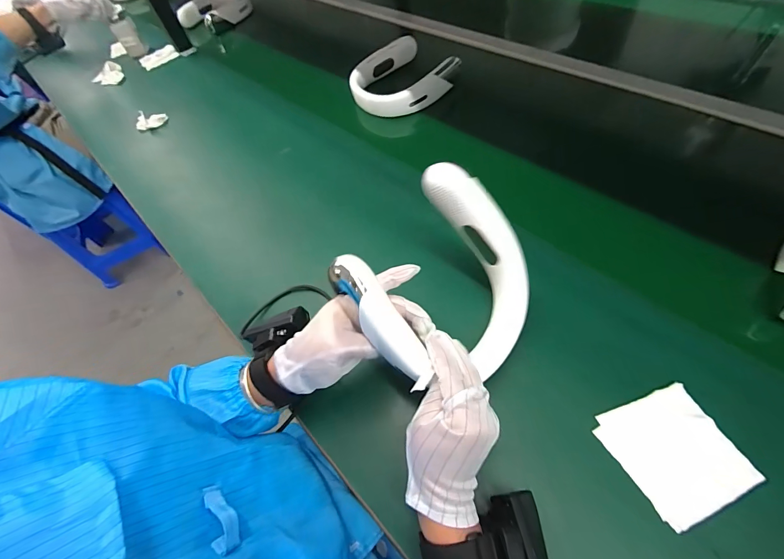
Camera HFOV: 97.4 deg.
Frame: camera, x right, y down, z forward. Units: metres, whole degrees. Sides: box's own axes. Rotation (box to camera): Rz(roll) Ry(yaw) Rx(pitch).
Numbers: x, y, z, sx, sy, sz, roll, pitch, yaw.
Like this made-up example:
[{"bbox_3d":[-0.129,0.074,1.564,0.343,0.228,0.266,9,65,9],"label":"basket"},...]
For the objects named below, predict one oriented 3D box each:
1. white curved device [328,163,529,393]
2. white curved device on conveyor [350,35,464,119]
[{"bbox_3d":[0.062,0.017,0.350,0.192,0.041,0.214,-47,112,-24],"label":"white curved device"},{"bbox_3d":[0.013,-0.414,0.711,0.185,0.066,0.193,-1,61,1],"label":"white curved device on conveyor"}]

